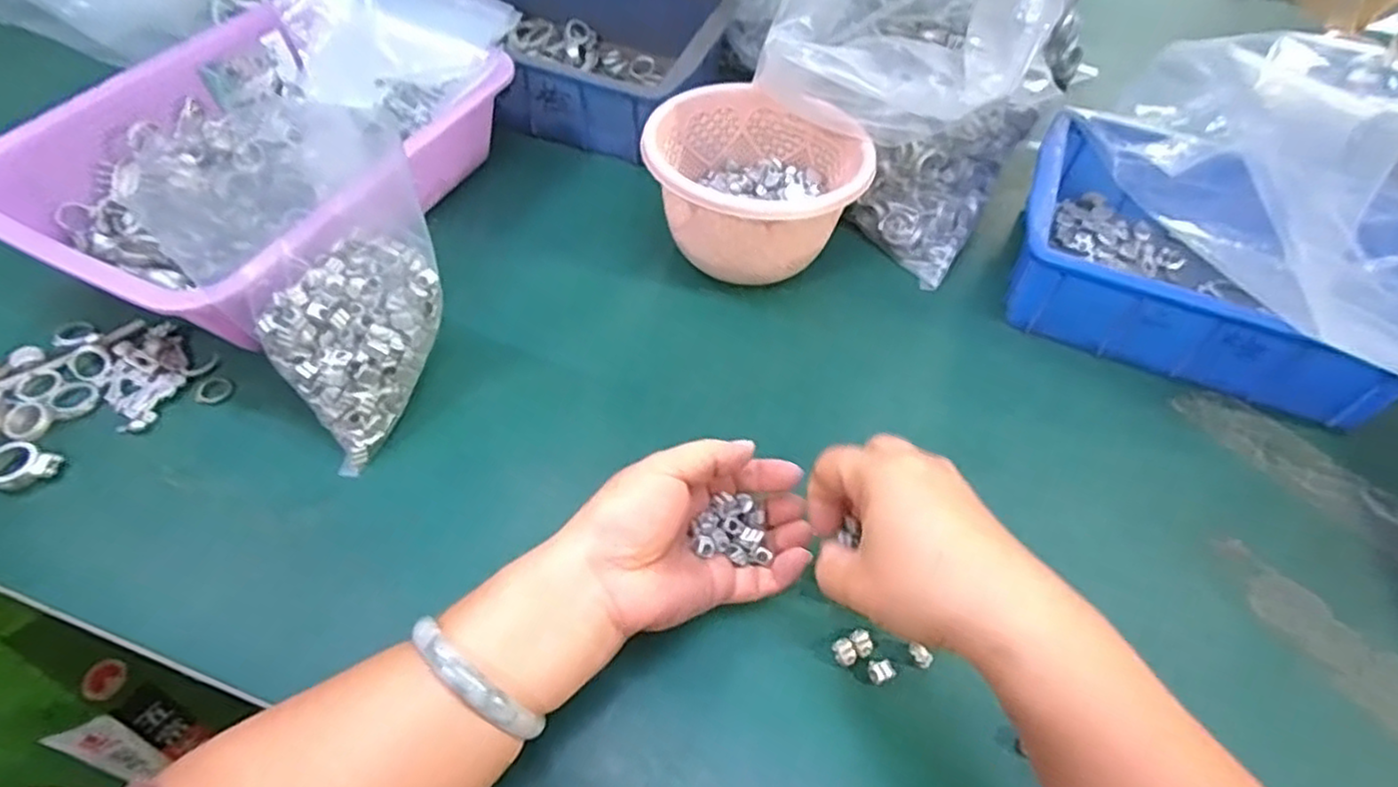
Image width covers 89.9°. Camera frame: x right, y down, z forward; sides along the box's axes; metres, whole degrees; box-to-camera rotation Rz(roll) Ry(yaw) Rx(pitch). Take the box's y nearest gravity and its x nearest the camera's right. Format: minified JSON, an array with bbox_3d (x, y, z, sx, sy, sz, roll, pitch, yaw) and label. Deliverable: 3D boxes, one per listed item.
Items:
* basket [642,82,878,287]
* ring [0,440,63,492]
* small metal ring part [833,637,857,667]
[{"bbox_3d":[0.039,-0.138,0.493,0.146,0.093,0.134,1,54,-2],"label":"basket"},{"bbox_3d":[-0.370,0.040,0.380,0.031,0.011,0.026,3,55,-2],"label":"ring"},{"bbox_3d":[0.073,0.129,0.349,0.009,0.005,0.013,-12,56,-12],"label":"small metal ring part"}]

